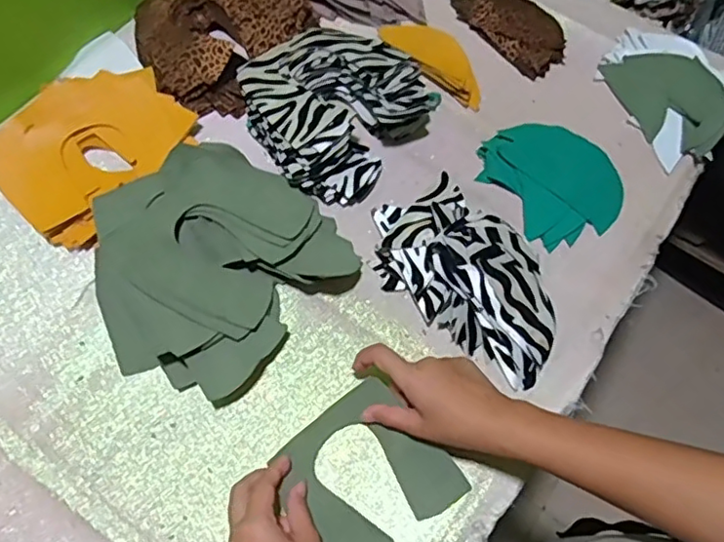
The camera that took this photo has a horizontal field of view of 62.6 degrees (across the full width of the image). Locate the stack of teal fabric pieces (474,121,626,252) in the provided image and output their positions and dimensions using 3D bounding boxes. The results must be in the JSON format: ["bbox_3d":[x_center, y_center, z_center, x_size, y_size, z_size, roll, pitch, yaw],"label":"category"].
[{"bbox_3d":[0.198,-0.097,0.609,0.119,0.023,0.135,-26,69,-13],"label":"stack of teal fabric pieces"}]

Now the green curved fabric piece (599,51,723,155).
[{"bbox_3d":[0.335,-0.189,0.644,0.091,0.017,0.134,-32,74,8],"label":"green curved fabric piece"}]

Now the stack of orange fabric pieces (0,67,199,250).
[{"bbox_3d":[-0.269,-0.125,0.597,0.147,0.034,0.187,34,68,13],"label":"stack of orange fabric pieces"}]

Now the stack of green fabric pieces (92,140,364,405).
[{"bbox_3d":[-0.136,-0.010,0.542,0.194,0.059,0.214,40,70,15],"label":"stack of green fabric pieces"}]

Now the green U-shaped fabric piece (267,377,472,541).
[{"bbox_3d":[0.003,0.165,0.484,0.120,0.025,0.123,-36,72,-17],"label":"green U-shaped fabric piece"}]

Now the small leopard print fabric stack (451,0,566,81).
[{"bbox_3d":[0.179,-0.289,0.694,0.083,0.020,0.137,-40,73,-18],"label":"small leopard print fabric stack"}]

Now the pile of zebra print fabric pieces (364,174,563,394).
[{"bbox_3d":[0.100,0.000,0.541,0.114,0.054,0.204,-37,72,-17],"label":"pile of zebra print fabric pieces"}]

